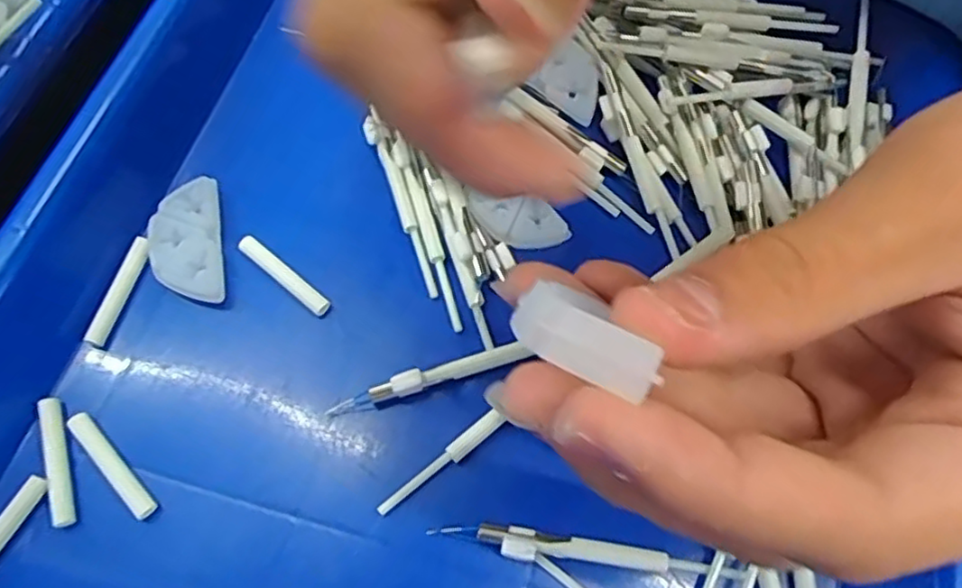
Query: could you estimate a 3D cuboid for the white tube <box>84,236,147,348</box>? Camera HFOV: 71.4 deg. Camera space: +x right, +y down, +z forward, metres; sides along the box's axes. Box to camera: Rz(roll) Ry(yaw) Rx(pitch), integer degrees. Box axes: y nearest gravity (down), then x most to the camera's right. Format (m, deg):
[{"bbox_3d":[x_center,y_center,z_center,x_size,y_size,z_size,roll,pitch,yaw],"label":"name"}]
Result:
[{"bbox_3d":[-0.104,-0.001,0.193,0.005,0.004,0.033,16,67,5],"label":"white tube"}]

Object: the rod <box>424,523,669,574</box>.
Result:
[{"bbox_3d":[0.017,0.064,0.168,0.058,0.005,0.007,9,67,2],"label":"rod"}]

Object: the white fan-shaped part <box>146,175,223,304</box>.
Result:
[{"bbox_3d":[-0.087,-0.015,0.197,0.020,0.007,0.039,-10,67,-6],"label":"white fan-shaped part"}]

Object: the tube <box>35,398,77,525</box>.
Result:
[{"bbox_3d":[-0.110,0.043,0.173,0.006,0.005,0.034,-16,68,-9],"label":"tube"}]

